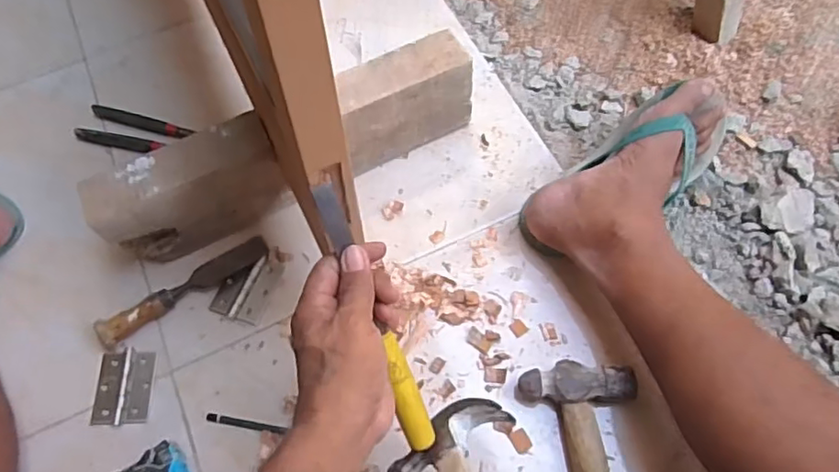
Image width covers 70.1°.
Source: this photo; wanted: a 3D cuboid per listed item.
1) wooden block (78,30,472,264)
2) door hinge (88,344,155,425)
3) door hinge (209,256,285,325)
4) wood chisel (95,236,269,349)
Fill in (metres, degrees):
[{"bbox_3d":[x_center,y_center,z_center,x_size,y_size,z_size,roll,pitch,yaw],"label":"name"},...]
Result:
[{"bbox_3d":[-0.144,-0.098,0.684,0.433,0.119,0.067,-25,65,-11],"label":"wooden block"},{"bbox_3d":[-0.309,0.158,0.625,0.059,0.009,0.075,-2,63,0],"label":"door hinge"},{"bbox_3d":[-0.191,0.057,0.669,0.056,0.005,0.078,20,65,11],"label":"door hinge"},{"bbox_3d":[-0.259,0.057,0.661,0.196,0.035,0.035,-34,67,-15],"label":"wood chisel"}]

